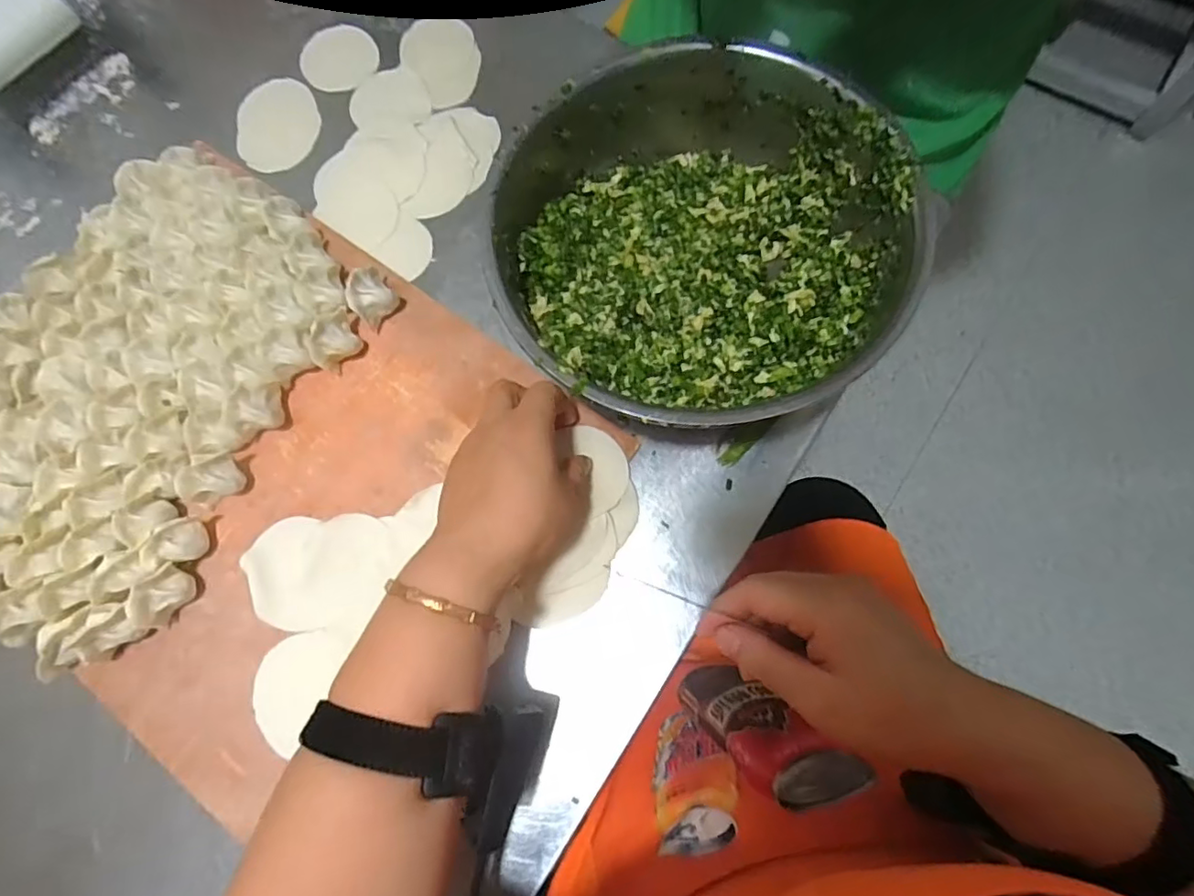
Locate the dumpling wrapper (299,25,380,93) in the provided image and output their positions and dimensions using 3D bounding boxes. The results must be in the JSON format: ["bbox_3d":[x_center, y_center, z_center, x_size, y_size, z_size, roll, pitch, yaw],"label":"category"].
[{"bbox_3d":[-0.240,-0.363,0.538,0.069,0.004,0.073,-1,76,2],"label":"dumpling wrapper"}]

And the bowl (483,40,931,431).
[{"bbox_3d":[0.069,-0.145,0.403,0.238,0.090,0.267,-31,81,-6],"label":"bowl"}]

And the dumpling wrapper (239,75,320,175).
[{"bbox_3d":[-0.288,-0.291,0.521,0.073,0.004,0.098,-14,76,-1],"label":"dumpling wrapper"}]

